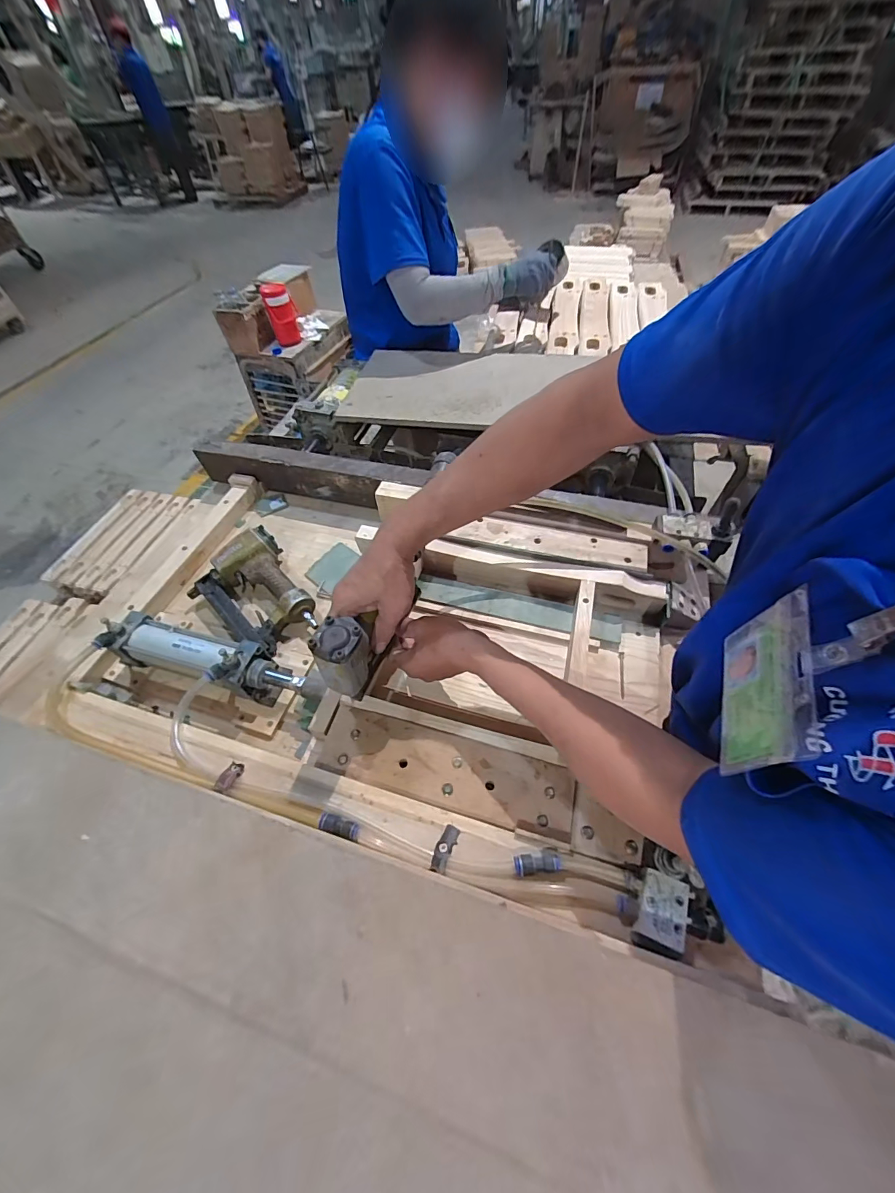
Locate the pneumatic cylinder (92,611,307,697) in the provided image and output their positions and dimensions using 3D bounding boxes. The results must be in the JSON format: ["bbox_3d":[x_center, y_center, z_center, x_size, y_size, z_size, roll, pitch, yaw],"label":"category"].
[{"bbox_3d":[-0.332,0.086,0.576,0.286,0.084,0.074,14,55,13],"label":"pneumatic cylinder"}]

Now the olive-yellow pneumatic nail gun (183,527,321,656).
[{"bbox_3d":[-0.308,-0.008,0.668,0.155,0.059,0.219,-38,60,-23],"label":"olive-yellow pneumatic nail gun"}]

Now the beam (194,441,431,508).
[{"bbox_3d":[-0.268,-0.236,0.813,0.478,0.090,0.051,11,55,11],"label":"beam"}]

